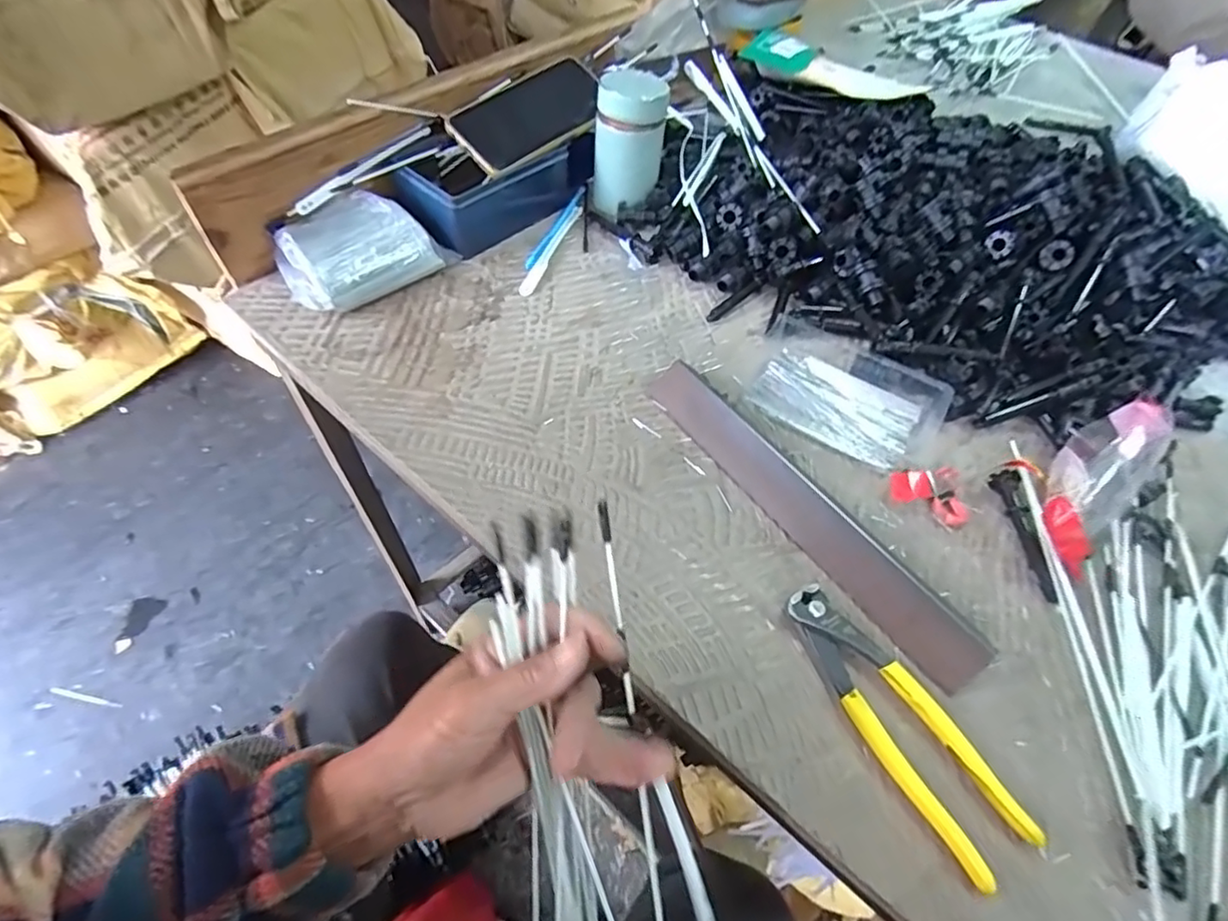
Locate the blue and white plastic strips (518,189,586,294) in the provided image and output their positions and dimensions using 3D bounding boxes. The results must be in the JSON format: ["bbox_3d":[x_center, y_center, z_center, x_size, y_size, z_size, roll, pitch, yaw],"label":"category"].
[{"bbox_3d":[-0.058,-0.212,0.585,0.021,0.004,0.165,16,56,8],"label":"blue and white plastic strips"}]

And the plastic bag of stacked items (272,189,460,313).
[{"bbox_3d":[-0.218,-0.182,0.528,0.134,0.046,0.090,-35,64,-24],"label":"plastic bag of stacked items"}]

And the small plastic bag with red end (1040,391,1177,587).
[{"bbox_3d":[0.332,0.015,0.419,0.124,0.059,0.055,-35,64,-24],"label":"small plastic bag with red end"}]

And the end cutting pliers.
[{"bbox_3d":[0.159,0.142,0.345,0.048,0.016,0.161,-24,60,-19],"label":"end cutting pliers"}]

